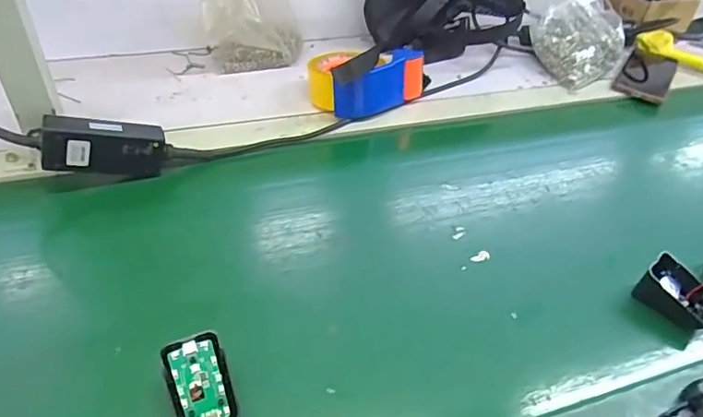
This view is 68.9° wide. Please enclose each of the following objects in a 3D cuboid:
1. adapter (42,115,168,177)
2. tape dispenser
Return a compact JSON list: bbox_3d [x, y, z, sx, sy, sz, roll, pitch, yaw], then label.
[{"bbox_3d":[-0.256,-0.063,0.536,0.114,0.051,0.028,2,38,-32],"label":"adapter"},{"bbox_3d":[0.020,-0.184,0.706,0.159,0.063,0.097,-20,48,-26],"label":"tape dispenser"}]

